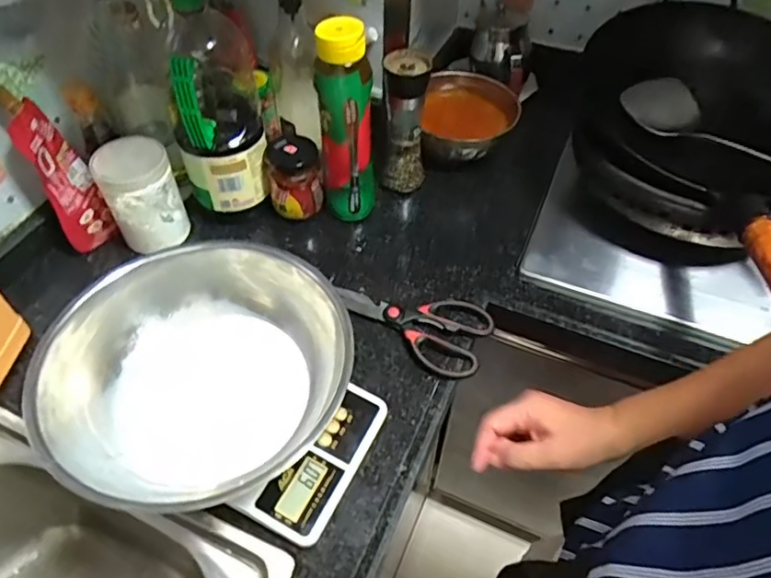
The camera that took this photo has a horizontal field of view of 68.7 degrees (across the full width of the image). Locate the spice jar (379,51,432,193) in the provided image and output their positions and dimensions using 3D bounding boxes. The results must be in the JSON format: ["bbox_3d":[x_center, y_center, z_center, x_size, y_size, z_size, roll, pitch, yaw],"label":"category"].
[{"bbox_3d":[0.026,-0.214,0.743,0.056,0.182,0.050,-4,50,-4],"label":"spice jar"}]

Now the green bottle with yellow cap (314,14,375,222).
[{"bbox_3d":[-0.047,-0.191,0.682,0.061,0.244,0.050,1,50,0],"label":"green bottle with yellow cap"}]

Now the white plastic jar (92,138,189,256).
[{"bbox_3d":[-0.294,-0.111,0.690,0.080,0.110,0.087,0,50,-1],"label":"white plastic jar"}]

